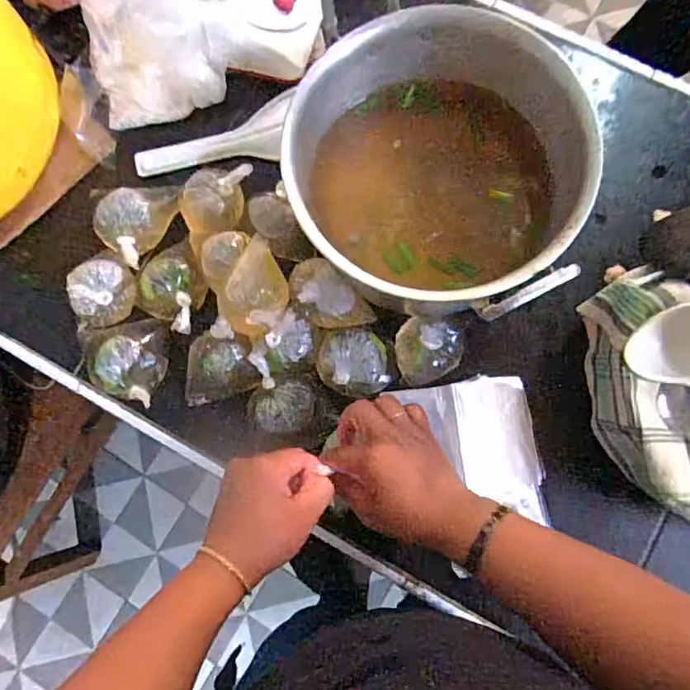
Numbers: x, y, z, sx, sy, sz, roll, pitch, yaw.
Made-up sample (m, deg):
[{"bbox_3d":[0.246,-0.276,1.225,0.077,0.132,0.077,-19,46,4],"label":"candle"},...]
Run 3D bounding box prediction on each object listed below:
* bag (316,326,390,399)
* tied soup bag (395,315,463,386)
[{"bbox_3d":[0.009,0.019,0.553,0.072,0.039,0.065,5,81,3],"label":"bag"},{"bbox_3d":[0.085,0.003,0.544,0.065,0.043,0.068,0,81,3],"label":"tied soup bag"}]

